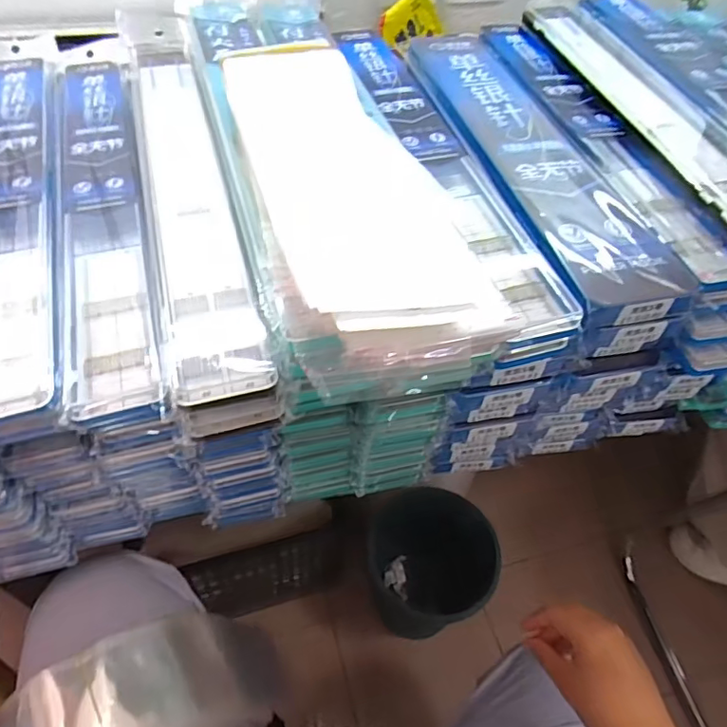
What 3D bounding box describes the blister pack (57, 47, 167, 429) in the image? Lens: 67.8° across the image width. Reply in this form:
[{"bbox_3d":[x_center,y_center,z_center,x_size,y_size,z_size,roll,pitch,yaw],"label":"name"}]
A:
[{"bbox_3d":[-0.207,-0.142,0.430,0.059,0.022,0.463,-12,52,-15],"label":"blister pack"}]

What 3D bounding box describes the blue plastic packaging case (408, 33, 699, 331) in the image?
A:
[{"bbox_3d":[0.140,-0.200,0.492,0.093,0.025,0.425,-8,52,-12],"label":"blue plastic packaging case"}]

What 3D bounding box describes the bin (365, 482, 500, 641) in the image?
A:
[{"bbox_3d":[0.108,0.359,0.950,0.202,0.224,0.204,3,50,-3],"label":"bin"}]

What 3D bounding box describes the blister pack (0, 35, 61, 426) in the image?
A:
[{"bbox_3d":[-0.276,-0.148,0.425,0.062,0.024,0.465,-13,53,-16],"label":"blister pack"}]

